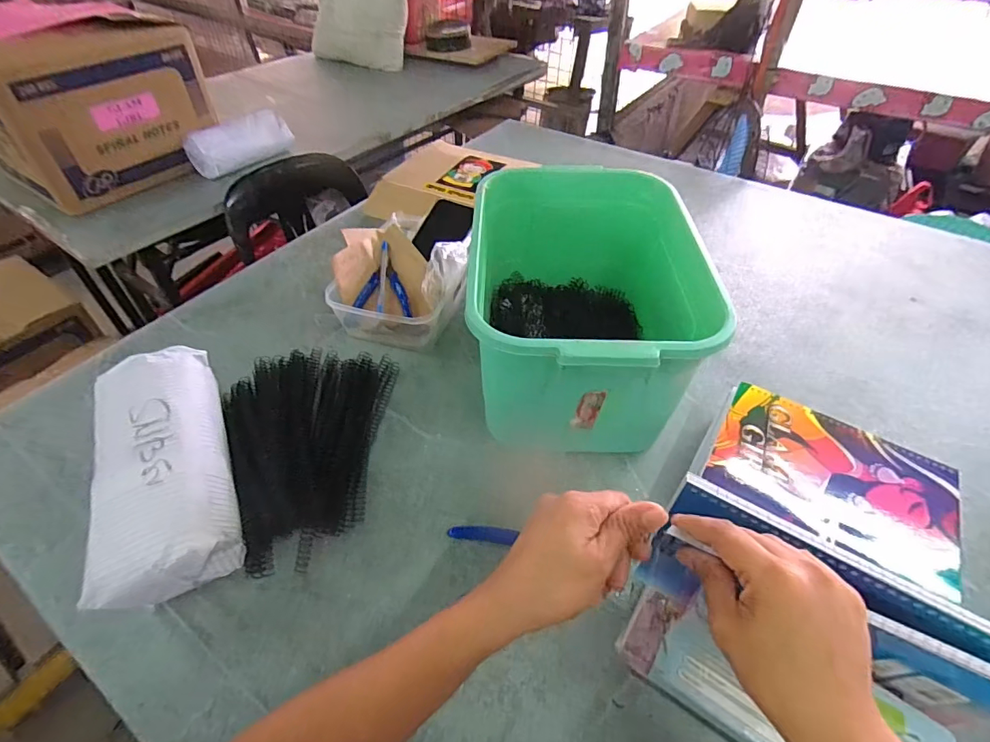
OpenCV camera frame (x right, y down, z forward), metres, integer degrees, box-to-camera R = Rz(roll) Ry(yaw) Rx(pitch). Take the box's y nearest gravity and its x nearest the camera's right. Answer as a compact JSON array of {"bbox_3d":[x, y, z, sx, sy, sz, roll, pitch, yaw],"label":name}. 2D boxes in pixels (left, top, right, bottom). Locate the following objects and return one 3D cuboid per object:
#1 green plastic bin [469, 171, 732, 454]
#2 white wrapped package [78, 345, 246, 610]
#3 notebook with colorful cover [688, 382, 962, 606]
[{"bbox_3d":[0.094,-0.071,0.556,0.228,0.192,0.329,1,46,1],"label":"green plastic bin"},{"bbox_3d":[-0.321,0.090,0.468,0.108,0.089,0.249,-20,51,-17],"label":"white wrapped package"},{"bbox_3d":[0.301,0.090,0.428,0.197,0.010,0.140,27,52,24],"label":"notebook with colorful cover"}]

